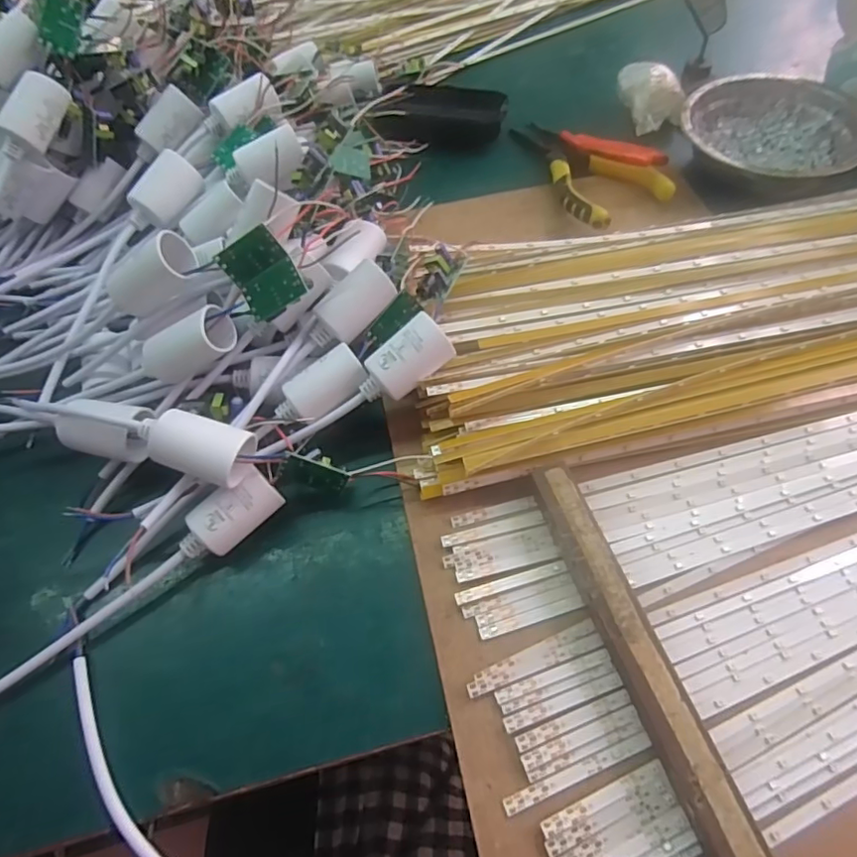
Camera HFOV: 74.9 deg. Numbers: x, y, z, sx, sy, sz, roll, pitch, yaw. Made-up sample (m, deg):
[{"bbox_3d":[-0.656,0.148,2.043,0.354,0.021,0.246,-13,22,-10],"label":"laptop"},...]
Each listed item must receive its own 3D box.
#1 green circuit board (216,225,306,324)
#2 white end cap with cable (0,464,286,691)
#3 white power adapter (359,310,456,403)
[{"bbox_3d":[-0.086,-0.080,0.291,0.035,0.039,0.004,-24,19,20],"label":"green circuit board"},{"bbox_3d":[-0.160,0.085,0.269,0.203,0.032,0.024,-34,63,-16],"label":"white end cap with cable"},{"bbox_3d":[-0.013,-0.035,0.297,0.050,0.026,0.024,-36,63,-17],"label":"white power adapter"}]

